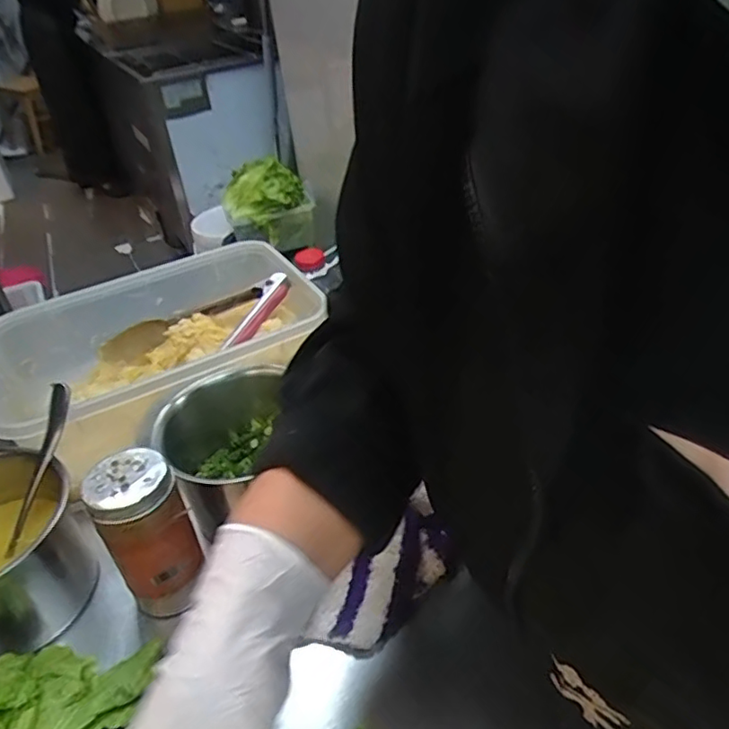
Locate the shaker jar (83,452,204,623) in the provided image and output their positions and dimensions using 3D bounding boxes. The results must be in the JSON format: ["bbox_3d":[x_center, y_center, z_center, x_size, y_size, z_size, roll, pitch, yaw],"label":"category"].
[{"bbox_3d":[-0.153,0.122,0.437,0.056,0.116,0.053,-5,38,4],"label":"shaker jar"}]

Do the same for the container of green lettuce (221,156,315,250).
[{"bbox_3d":[-0.260,-0.425,1.671,0.241,0.200,0.173,-10,38,-2],"label":"container of green lettuce"}]

